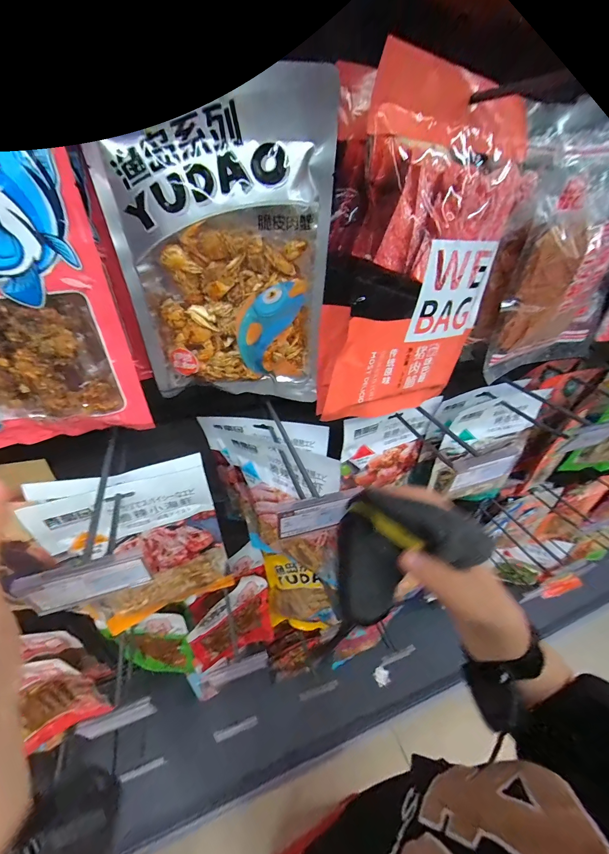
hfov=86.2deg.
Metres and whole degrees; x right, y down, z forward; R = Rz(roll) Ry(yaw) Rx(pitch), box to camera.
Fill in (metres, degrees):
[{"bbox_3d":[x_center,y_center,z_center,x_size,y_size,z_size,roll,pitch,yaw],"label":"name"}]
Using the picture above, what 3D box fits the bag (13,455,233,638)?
[{"bbox_3d":[-0.197,0.162,0.416,0.177,0.247,0.035,-18,42,-24],"label":"bag"}]

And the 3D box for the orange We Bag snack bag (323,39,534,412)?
[{"bbox_3d":[0.115,-0.141,0.315,0.181,0.277,0.041,-19,42,-25],"label":"orange We Bag snack bag"}]

